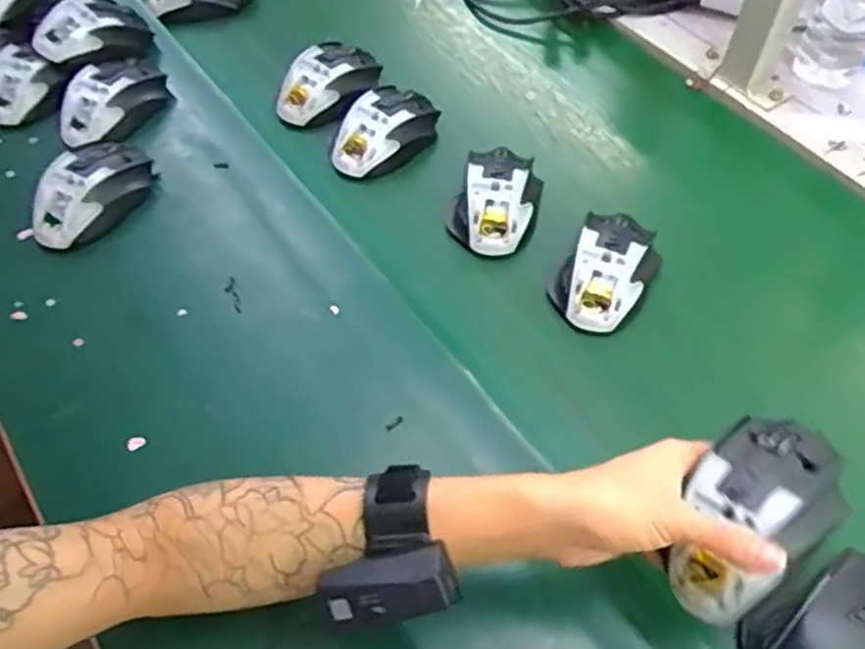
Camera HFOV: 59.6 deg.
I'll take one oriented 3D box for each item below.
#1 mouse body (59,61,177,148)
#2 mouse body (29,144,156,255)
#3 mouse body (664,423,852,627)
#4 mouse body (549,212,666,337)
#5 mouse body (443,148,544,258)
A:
[{"bbox_3d":[-0.302,-0.213,0.720,0.074,0.041,0.116,17,56,13],"label":"mouse body"},{"bbox_3d":[-0.294,-0.114,0.649,0.068,0.040,0.113,32,60,22],"label":"mouse body"},{"bbox_3d":[0.170,0.101,0.409,0.105,0.050,0.069,-34,60,-22],"label":"mouse body"},{"bbox_3d":[0.141,-0.044,0.615,0.074,0.043,0.109,26,58,18],"label":"mouse body"},{"bbox_3d":[0.057,-0.109,0.657,0.076,0.038,0.101,15,56,12],"label":"mouse body"}]

